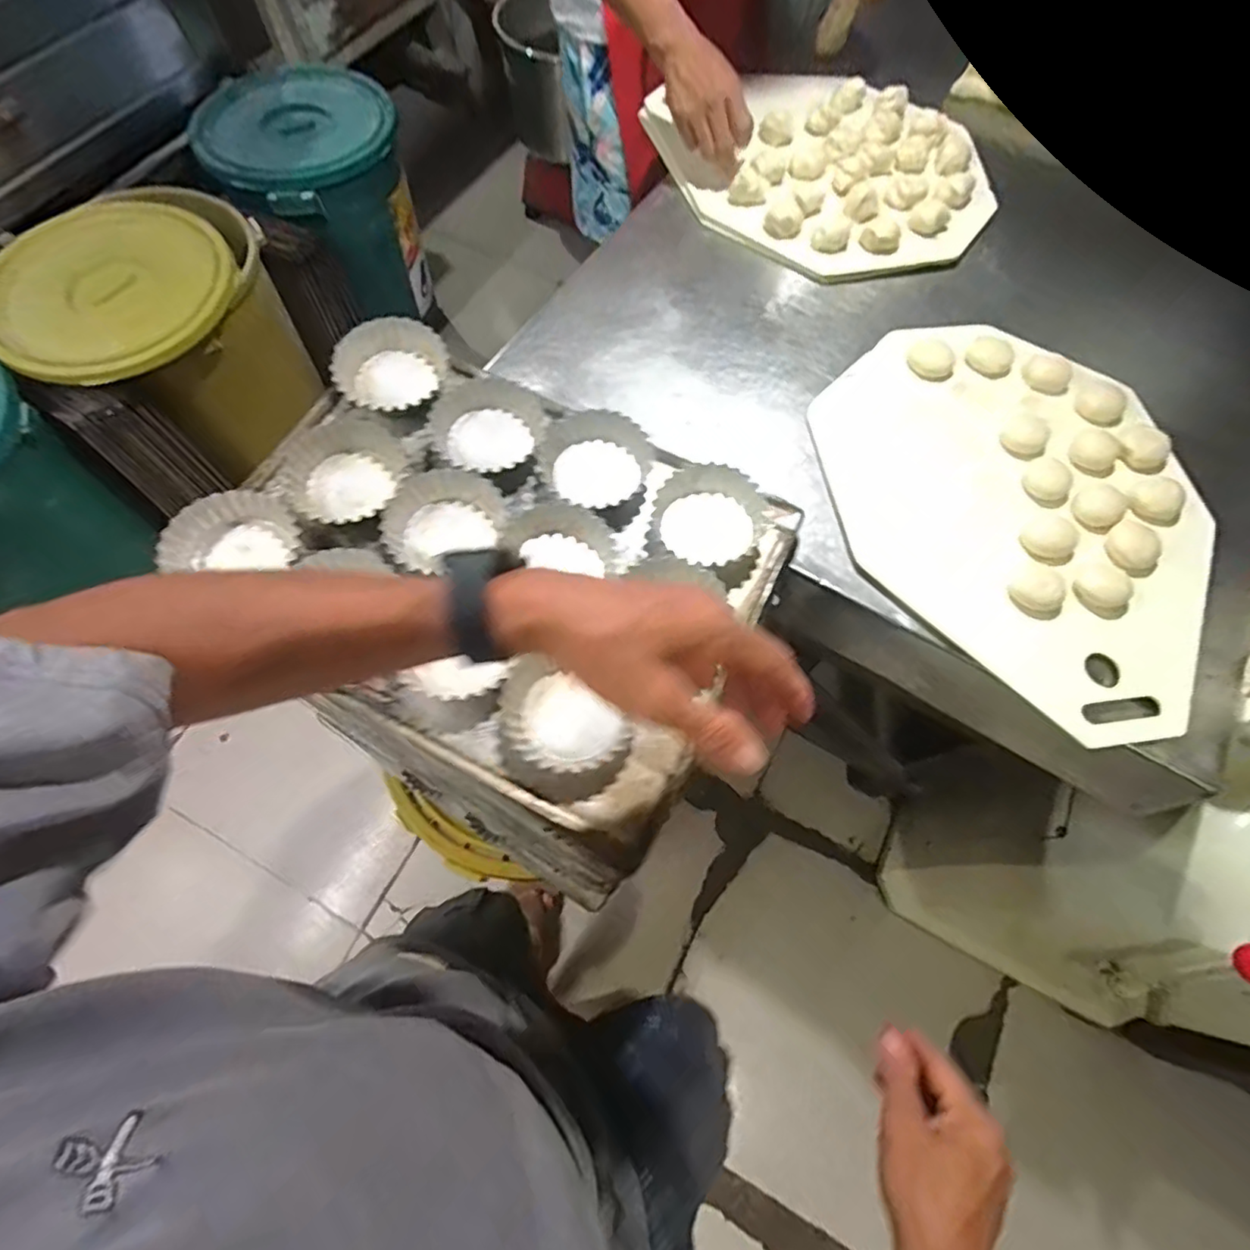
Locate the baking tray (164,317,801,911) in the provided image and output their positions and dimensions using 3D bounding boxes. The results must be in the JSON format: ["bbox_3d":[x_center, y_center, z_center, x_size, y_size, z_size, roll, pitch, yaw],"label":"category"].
[{"bbox_3d":[-0.116,-0.049,0.503,0.442,0.064,0.357,28,72,12],"label":"baking tray"}]

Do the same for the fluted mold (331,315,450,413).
[{"bbox_3d":[-0.217,-0.242,0.561,0.095,0.028,0.099,-1,69,2],"label":"fluted mold"}]

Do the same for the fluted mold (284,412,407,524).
[{"bbox_3d":[-0.244,-0.136,0.533,0.101,0.032,0.109,-1,69,2],"label":"fluted mold"}]

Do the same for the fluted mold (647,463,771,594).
[{"bbox_3d":[0.073,-0.089,0.521,0.097,0.029,0.105,-1,69,2],"label":"fluted mold"}]

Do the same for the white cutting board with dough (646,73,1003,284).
[{"bbox_3d":[0.273,-0.633,0.820,0.349,0.045,0.405,-32,71,-10],"label":"white cutting board with dough"}]

